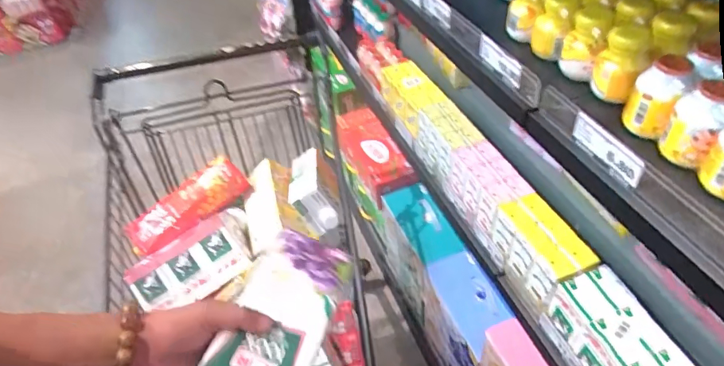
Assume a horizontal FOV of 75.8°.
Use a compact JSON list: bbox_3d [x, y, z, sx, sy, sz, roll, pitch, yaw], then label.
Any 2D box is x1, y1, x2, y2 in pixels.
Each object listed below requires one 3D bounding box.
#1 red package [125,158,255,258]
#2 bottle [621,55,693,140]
[{"bbox_3d":[-0.330,0.047,0.884,0.229,0.040,0.092,-40,77,-17],"label":"red package"},{"bbox_3d":[0.299,-0.084,0.476,0.047,0.075,0.051,22,52,26],"label":"bottle"}]

